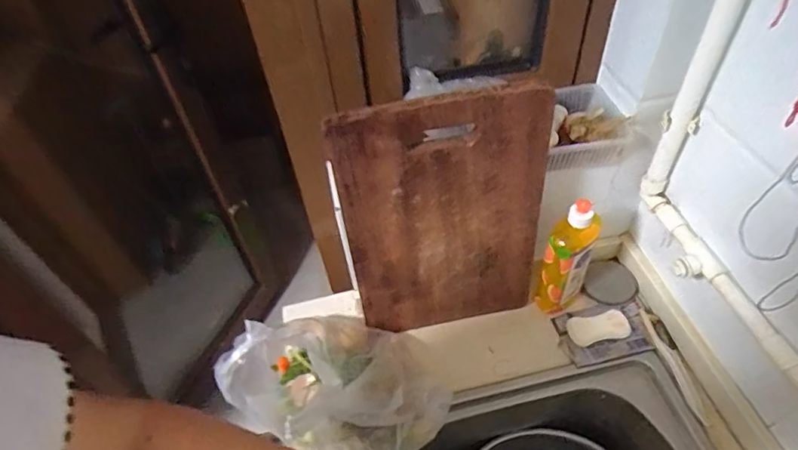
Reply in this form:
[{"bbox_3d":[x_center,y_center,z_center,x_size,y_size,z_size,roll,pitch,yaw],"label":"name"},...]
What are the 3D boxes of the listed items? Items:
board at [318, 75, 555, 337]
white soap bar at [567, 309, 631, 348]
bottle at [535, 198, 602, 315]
[{"bbox_3d":[0.059,0.009,0.637,0.246,0.378,0.017,-11,43,-3],"label":"board"},{"bbox_3d":[0.293,0.149,0.719,0.083,0.018,0.042,-10,48,-3],"label":"white soap bar"},{"bbox_3d":[0.237,0.045,0.691,0.055,0.199,0.063,20,53,22],"label":"bottle"}]

